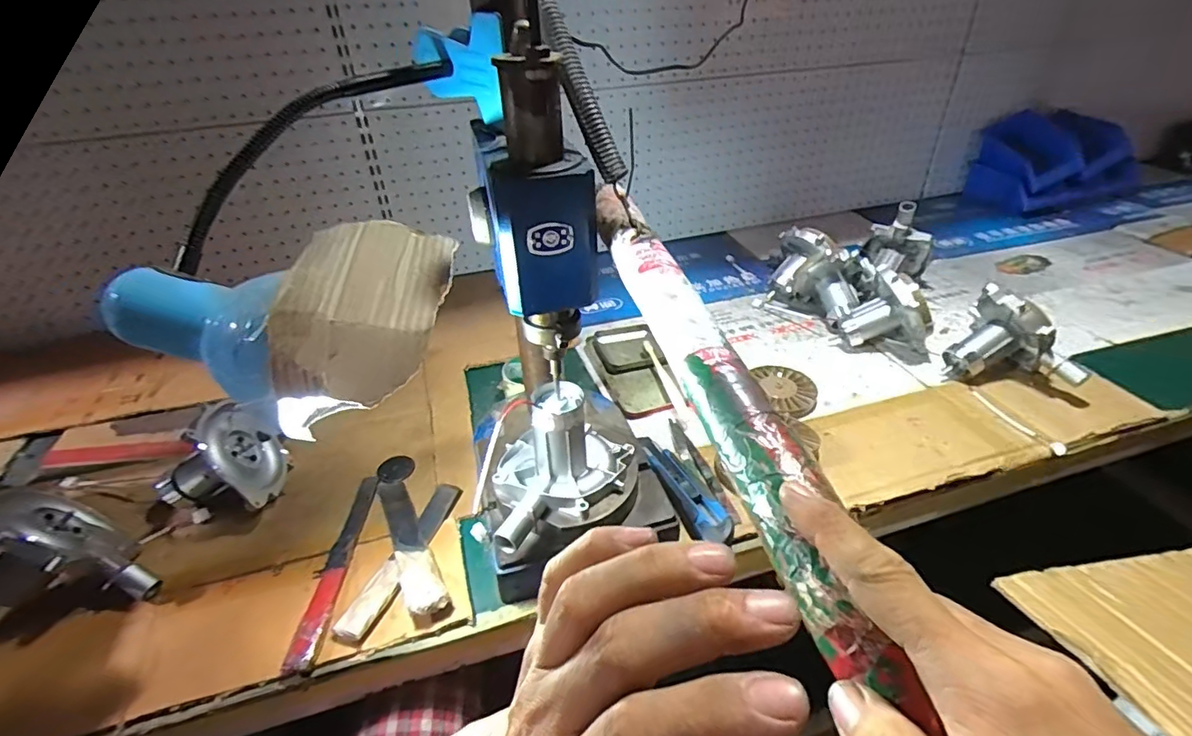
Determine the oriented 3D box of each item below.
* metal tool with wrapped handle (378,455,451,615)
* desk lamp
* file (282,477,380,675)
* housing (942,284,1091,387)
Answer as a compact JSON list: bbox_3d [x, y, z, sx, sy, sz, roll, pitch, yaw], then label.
[{"bbox_3d":[-0.213,0.176,0.623,0.040,0.035,0.273,-18,37,-20],"label":"metal tool with wrapped handle"},{"bbox_3d":[-0.167,-0.125,0.420,0.199,0.192,0.326,13,38,22],"label":"desk lamp"},{"bbox_3d":[-0.276,0.204,0.590,0.027,0.018,0.249,-5,35,-2],"label":"file"},{"bbox_3d":[0.580,-0.035,0.750,0.152,0.117,0.098,24,43,34],"label":"housing"}]

